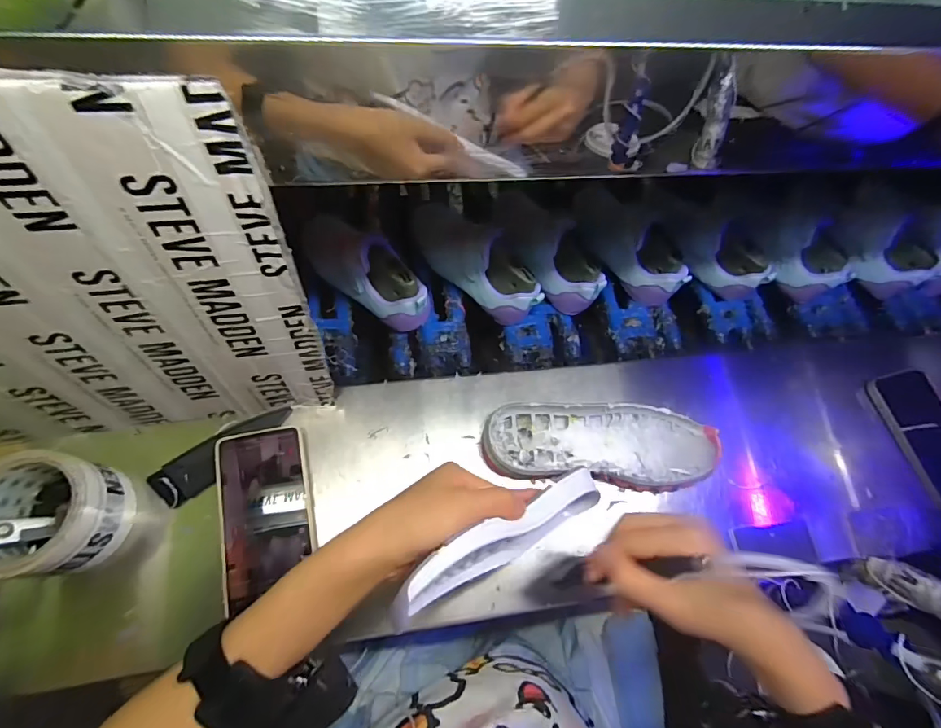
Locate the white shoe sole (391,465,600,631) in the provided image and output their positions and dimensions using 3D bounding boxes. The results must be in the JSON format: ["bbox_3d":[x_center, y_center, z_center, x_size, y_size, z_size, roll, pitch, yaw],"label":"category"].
[{"bbox_3d":[0.024,0.140,0.360,0.185,0.063,0.030,-28,65,-13],"label":"white shoe sole"}]

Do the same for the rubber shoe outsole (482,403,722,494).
[{"bbox_3d":[0.136,0.081,0.474,0.238,0.034,0.080,2,60,-2],"label":"rubber shoe outsole"}]

